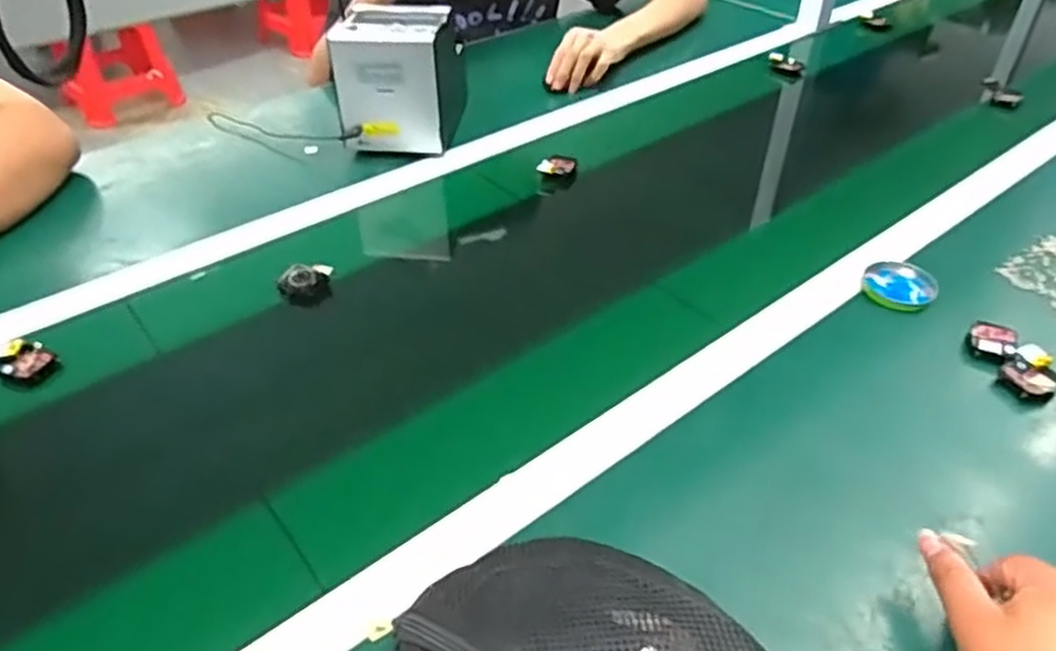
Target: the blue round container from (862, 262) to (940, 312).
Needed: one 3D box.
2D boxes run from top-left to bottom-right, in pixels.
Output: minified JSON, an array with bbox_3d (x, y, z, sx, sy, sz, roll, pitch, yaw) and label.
[{"bbox_3d":[0.360,-0.040,0.730,0.066,0.013,0.061,0,41,0],"label":"blue round container"}]

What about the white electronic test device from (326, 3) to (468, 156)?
[{"bbox_3d":[-0.159,-0.310,0.956,0.128,0.157,0.153,3,41,3],"label":"white electronic test device"}]

